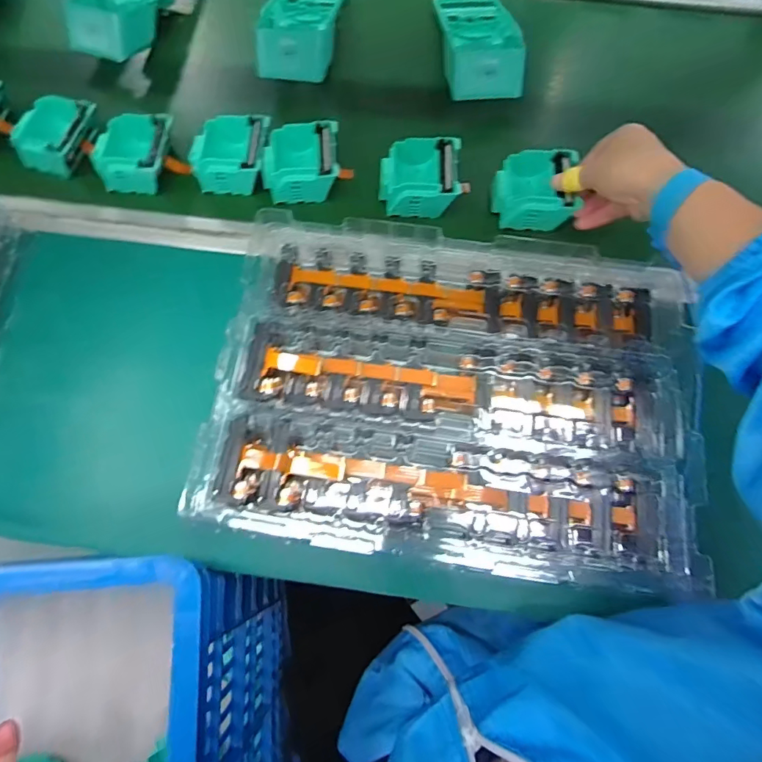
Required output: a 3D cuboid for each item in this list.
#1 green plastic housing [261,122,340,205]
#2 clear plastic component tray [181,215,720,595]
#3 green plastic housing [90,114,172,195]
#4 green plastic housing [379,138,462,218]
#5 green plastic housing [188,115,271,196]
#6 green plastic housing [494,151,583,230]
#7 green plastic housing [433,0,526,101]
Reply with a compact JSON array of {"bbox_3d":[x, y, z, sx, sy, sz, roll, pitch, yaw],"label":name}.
[{"bbox_3d":[-0.085,-0.234,0.491,0.078,0.043,0.072,0,72,2],"label":"green plastic housing"},{"bbox_3d":[0.057,0.003,0.381,0.379,0.047,0.268,8,66,3],"label":"clear plastic component tray"},{"bbox_3d":[-0.268,-0.249,0.497,0.080,0.035,0.077,5,73,4],"label":"green plastic housing"},{"bbox_3d":[0.040,-0.217,0.483,0.080,0.038,0.075,3,73,3],"label":"green plastic housing"},{"bbox_3d":[-0.163,-0.243,0.494,0.080,0.039,0.082,4,73,3],"label":"green plastic housing"},{"bbox_3d":[0.163,-0.203,0.485,0.081,0.040,0.075,5,66,2],"label":"green plastic housing"},{"bbox_3d":[0.118,-0.417,0.554,0.089,0.046,0.178,-1,66,-1],"label":"green plastic housing"}]

